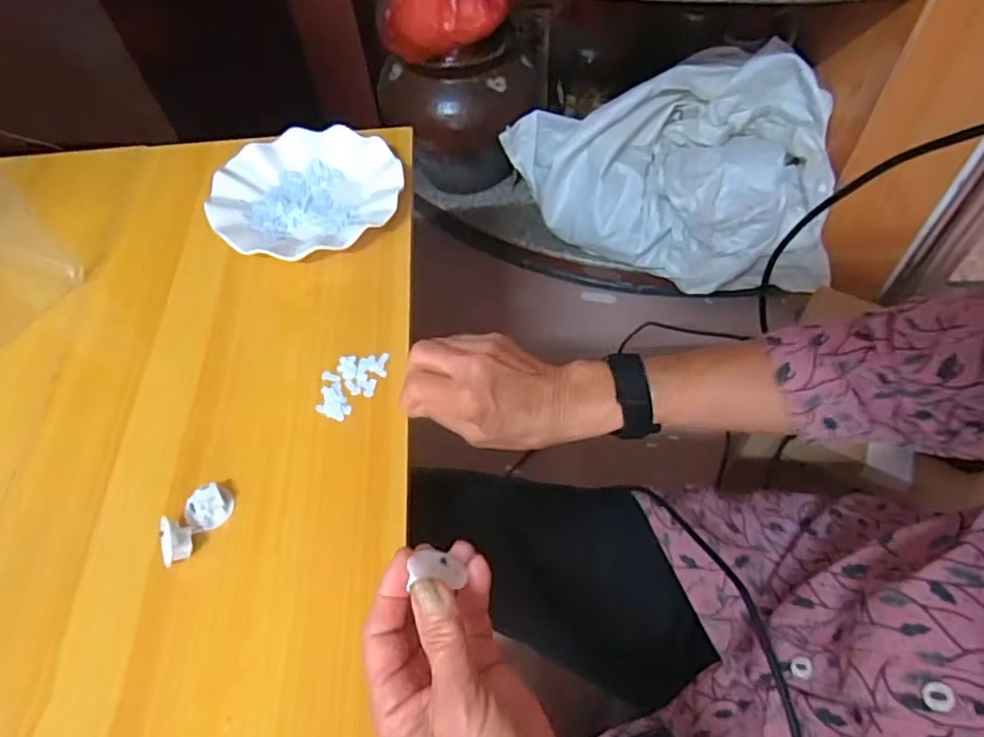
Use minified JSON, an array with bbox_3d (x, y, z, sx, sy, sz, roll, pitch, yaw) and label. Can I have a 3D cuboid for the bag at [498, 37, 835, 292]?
[{"bbox_3d":[0.285,-0.335,1.044,0.526,0.250,0.293,3,56,6],"label":"bag"}]

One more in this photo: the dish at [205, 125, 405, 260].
[{"bbox_3d":[-0.181,-0.170,0.612,0.184,0.026,0.181,-2,55,2],"label":"dish"}]

